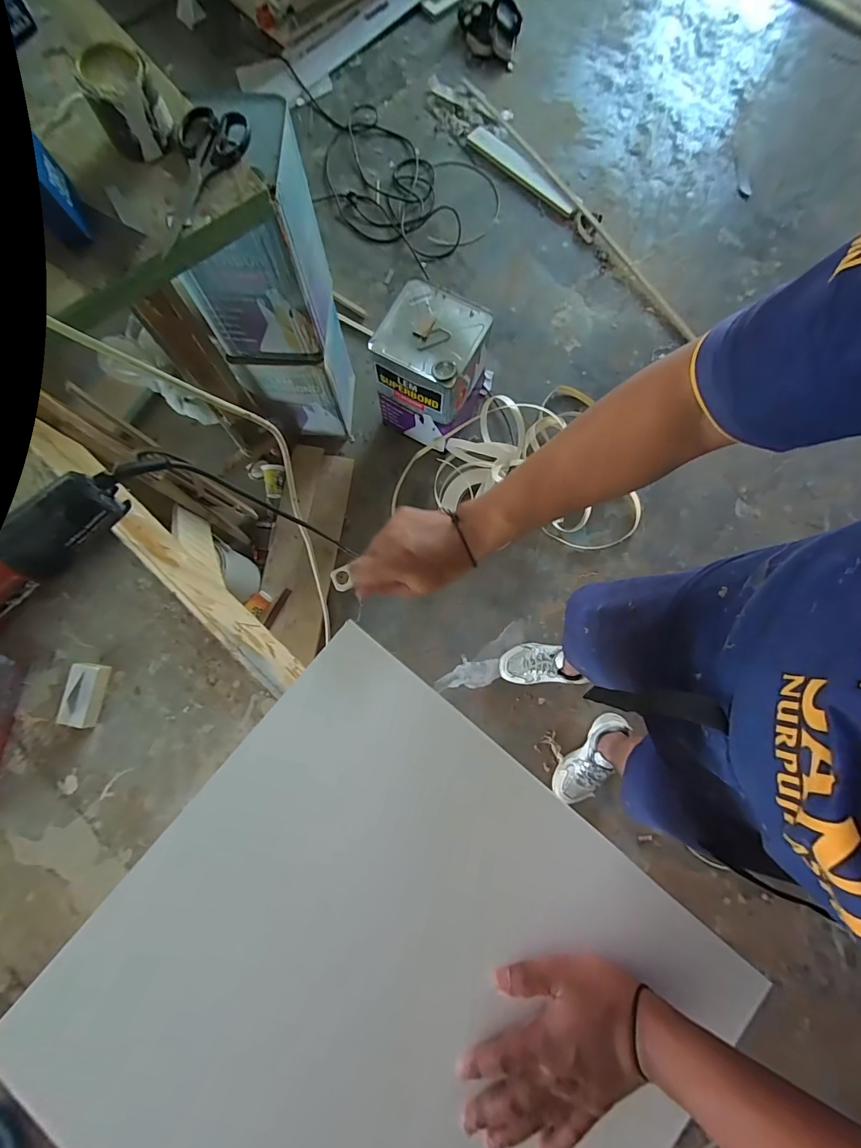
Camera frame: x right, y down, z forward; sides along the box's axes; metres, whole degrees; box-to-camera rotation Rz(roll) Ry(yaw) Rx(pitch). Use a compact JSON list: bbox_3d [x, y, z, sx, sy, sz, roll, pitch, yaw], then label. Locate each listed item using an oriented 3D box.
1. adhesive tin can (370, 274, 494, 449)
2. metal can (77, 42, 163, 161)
[{"bbox_3d":[0.003,-0.550,1.204,0.245,0.340,0.247,31,81,5],"label":"adhesive tin can"},{"bbox_3d":[-0.330,-0.509,0.470,0.068,0.065,0.068,-31,81,-7],"label":"metal can"}]

